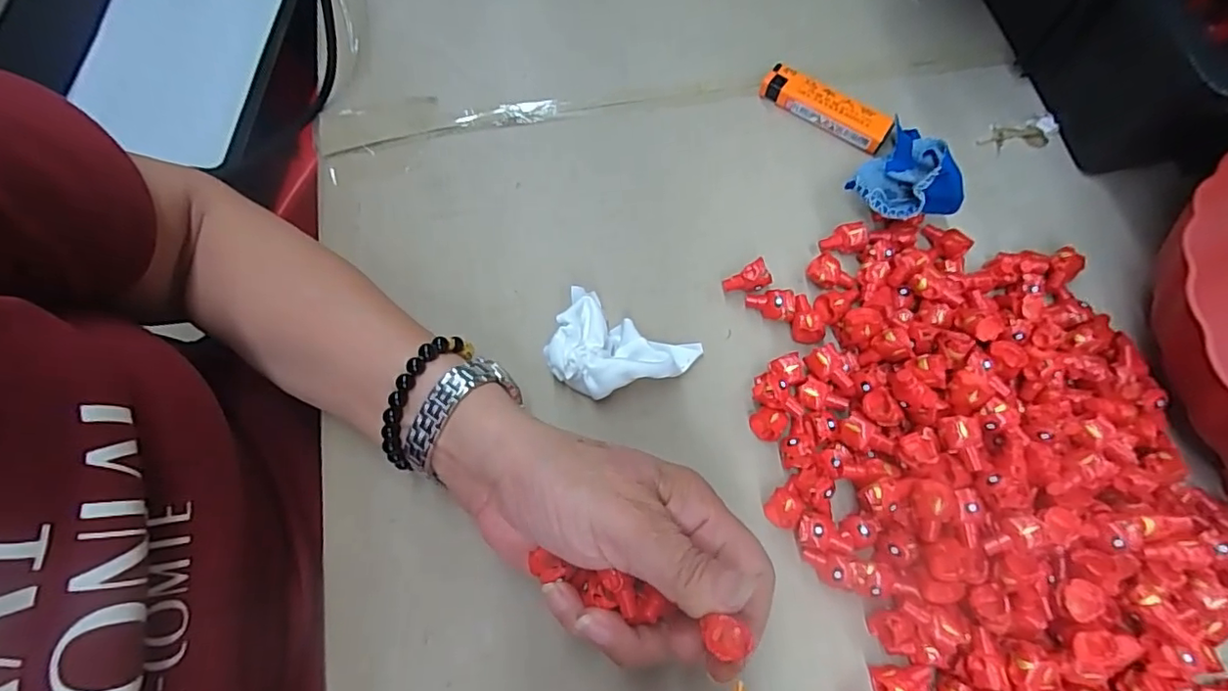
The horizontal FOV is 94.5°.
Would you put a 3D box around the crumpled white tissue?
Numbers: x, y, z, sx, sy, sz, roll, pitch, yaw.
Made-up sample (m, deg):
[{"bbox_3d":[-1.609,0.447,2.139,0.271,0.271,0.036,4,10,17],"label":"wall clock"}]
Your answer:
[{"bbox_3d":[0.004,0.006,0.290,0.070,0.031,0.047,21,73,7],"label":"crumpled white tissue"}]

